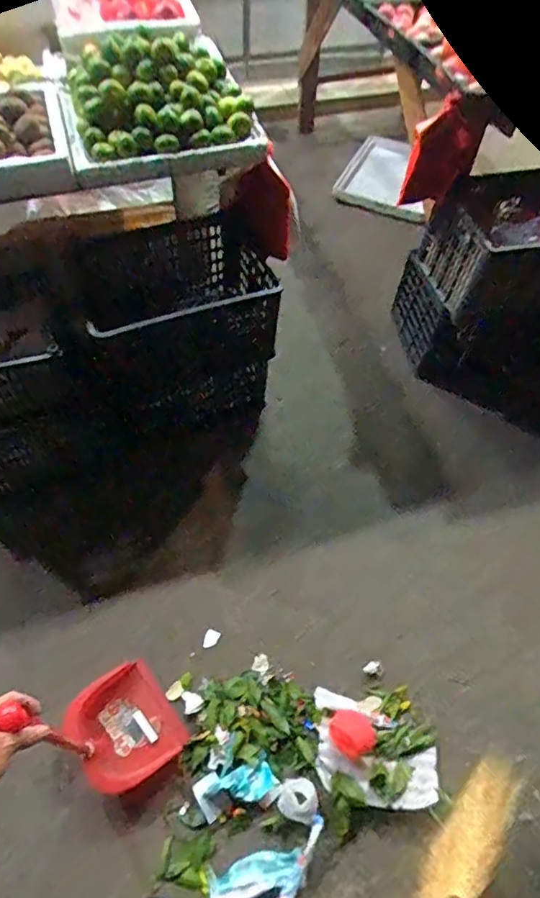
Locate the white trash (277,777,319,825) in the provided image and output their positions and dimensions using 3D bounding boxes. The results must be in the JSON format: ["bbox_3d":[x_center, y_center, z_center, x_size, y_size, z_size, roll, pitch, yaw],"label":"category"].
[{"bbox_3d":[0.065,0.807,1.228,0.087,0.054,0.086,1,61,-2],"label":"white trash"}]

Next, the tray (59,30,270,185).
[{"bbox_3d":[-0.275,-0.818,1.223,0.417,0.179,0.455,-20,61,-15],"label":"tray"}]

